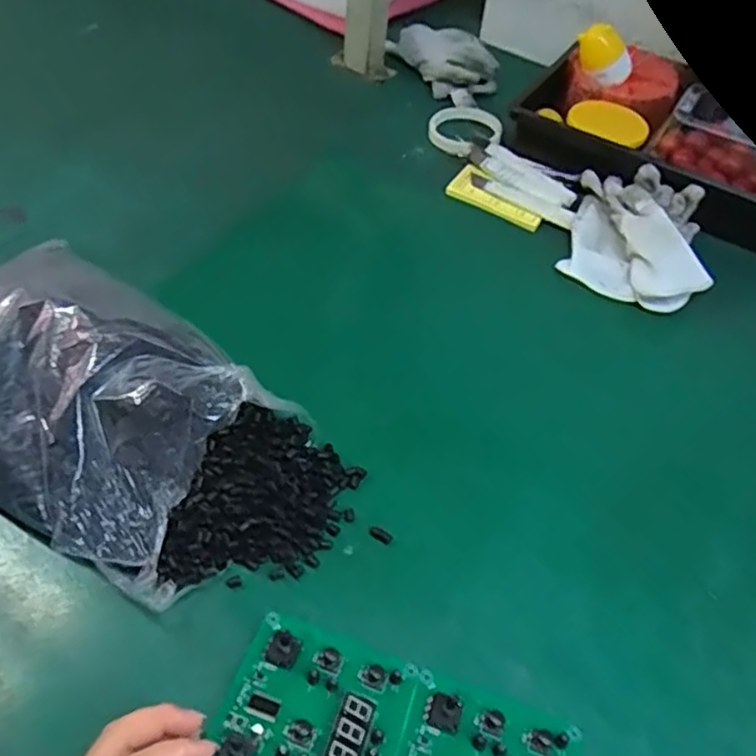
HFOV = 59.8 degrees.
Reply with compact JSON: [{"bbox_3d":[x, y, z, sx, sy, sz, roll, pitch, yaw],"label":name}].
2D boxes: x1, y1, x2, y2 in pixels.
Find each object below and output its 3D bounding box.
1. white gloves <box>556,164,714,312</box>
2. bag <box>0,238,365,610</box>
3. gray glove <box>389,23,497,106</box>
[{"bbox_3d":[0.264,-0.145,0.663,0.139,0.039,0.169,20,53,10],"label":"white gloves"},{"bbox_3d":[-0.191,0.026,0.455,0.344,0.090,0.181,29,55,17],"label":"bag"},{"bbox_3d":[0.095,-0.428,0.881,0.102,0.046,0.152,-28,59,-24],"label":"gray glove"}]

